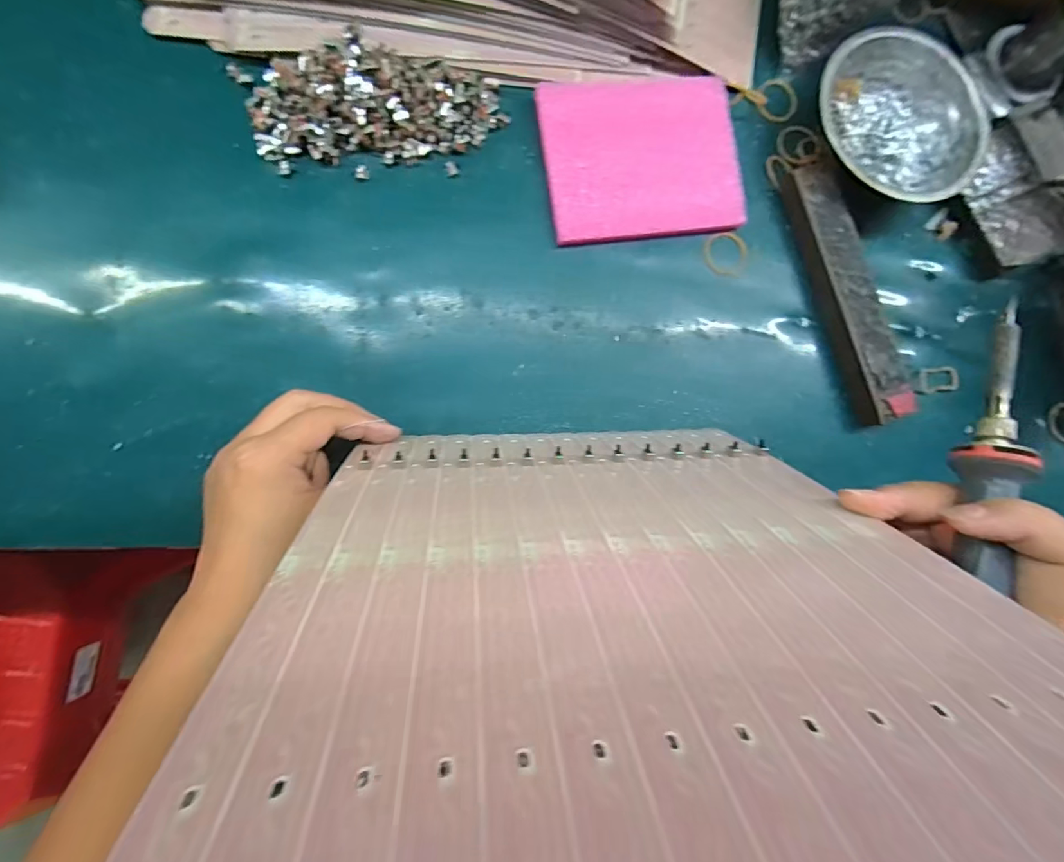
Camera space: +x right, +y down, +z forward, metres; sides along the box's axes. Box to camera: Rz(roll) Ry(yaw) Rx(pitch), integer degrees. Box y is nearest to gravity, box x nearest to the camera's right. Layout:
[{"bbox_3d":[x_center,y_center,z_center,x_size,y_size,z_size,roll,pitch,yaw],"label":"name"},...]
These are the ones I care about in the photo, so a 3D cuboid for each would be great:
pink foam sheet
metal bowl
[{"bbox_3d":[0.079,-0.195,0.346,0.140,0.009,0.113,-8,89,-7],"label":"pink foam sheet"},{"bbox_3d":[0.275,-0.230,0.362,0.121,0.039,0.125,0,87,-5],"label":"metal bowl"}]

